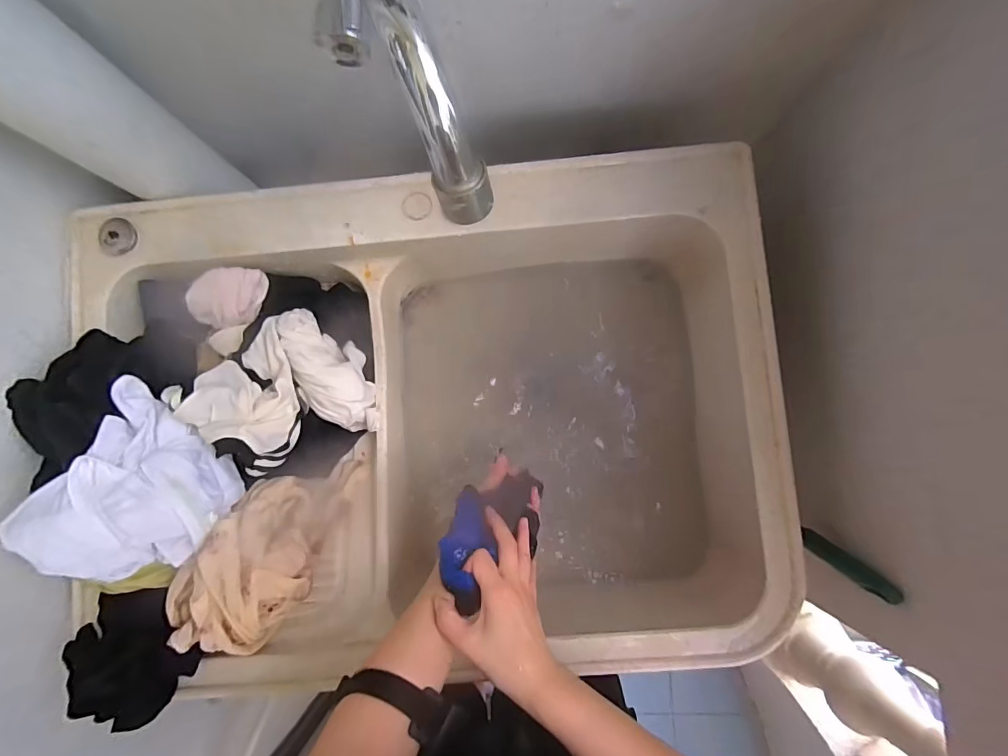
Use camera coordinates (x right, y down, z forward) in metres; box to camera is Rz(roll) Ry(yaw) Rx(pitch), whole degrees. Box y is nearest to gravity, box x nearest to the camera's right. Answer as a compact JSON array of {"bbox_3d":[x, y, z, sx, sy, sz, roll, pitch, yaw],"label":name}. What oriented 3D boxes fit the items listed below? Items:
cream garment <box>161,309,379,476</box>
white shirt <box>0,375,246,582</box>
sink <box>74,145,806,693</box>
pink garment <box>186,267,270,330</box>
[{"bbox_3d":[-0.264,0.018,0.554,0.168,0.117,0.174,0,86,2],"label":"cream garment"},{"bbox_3d":[-0.388,0.119,0.501,0.149,0.119,0.185,20,87,4],"label":"white shirt"},{"bbox_3d":[-0.072,0.055,0.652,0.788,0.258,0.581,-5,85,2],"label":"sink"},{"bbox_3d":[-0.353,-0.102,0.588,0.083,0.042,0.067,-3,85,2],"label":"pink garment"}]

